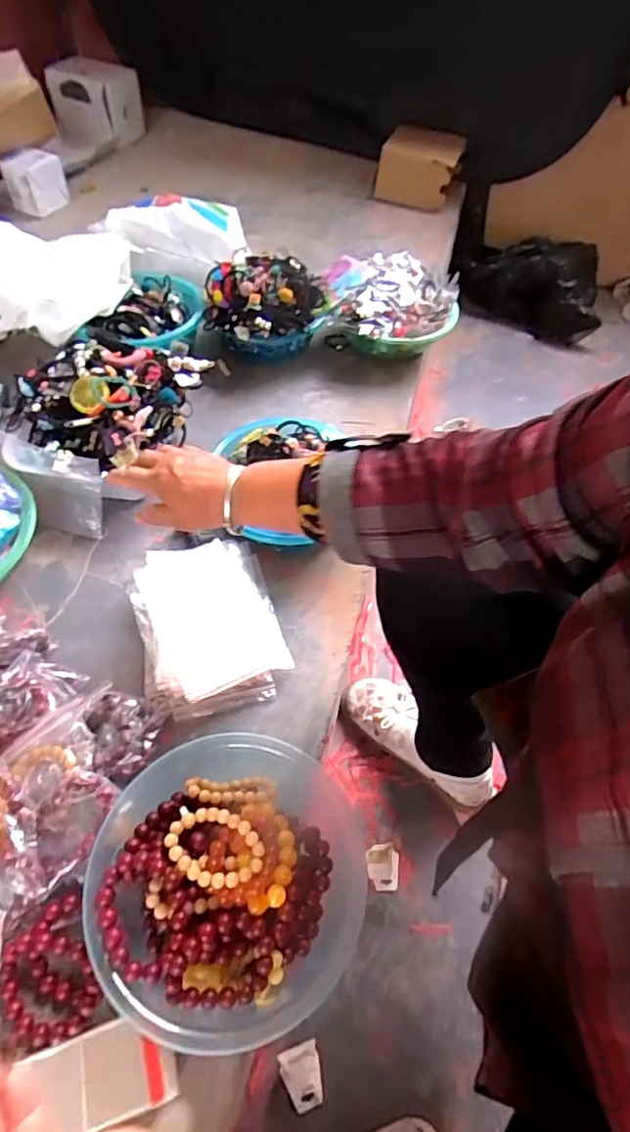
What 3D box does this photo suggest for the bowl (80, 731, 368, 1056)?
[{"bbox_3d":[-0.078,0.276,0.503,0.243,0.074,0.230,2,55,-3],"label":"bowl"}]

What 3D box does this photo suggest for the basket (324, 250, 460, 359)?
[{"bbox_3d":[0.133,-0.472,1.036,0.250,0.121,0.180,1,55,-4],"label":"basket"}]

